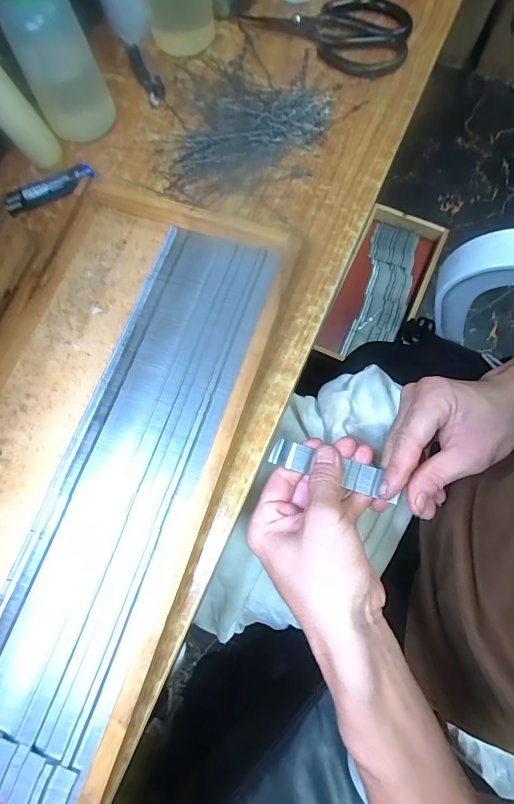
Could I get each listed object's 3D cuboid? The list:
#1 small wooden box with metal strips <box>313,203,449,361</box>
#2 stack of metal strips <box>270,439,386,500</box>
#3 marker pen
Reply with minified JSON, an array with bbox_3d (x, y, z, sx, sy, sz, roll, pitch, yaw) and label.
[{"bbox_3d":[0.319,-0.283,0.916,0.186,0.051,0.441,24,76,6],"label":"small wooden box with metal strips"},{"bbox_3d":[0.052,0.049,0.288,0.085,0.006,0.022,15,75,9],"label":"stack of metal strips"},{"bbox_3d":[-0.186,-0.191,0.329,0.081,0.016,0.016,-22,76,-5],"label":"marker pen"}]

